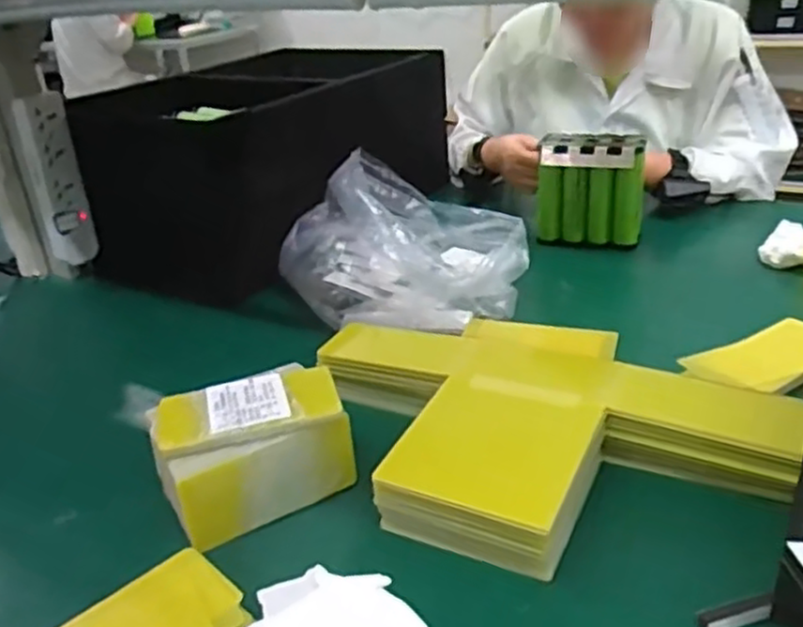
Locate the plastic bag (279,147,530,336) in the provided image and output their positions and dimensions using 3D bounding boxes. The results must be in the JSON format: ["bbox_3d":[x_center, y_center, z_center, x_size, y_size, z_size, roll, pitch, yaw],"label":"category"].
[{"bbox_3d":[-0.007,-0.100,0.916,0.273,0.118,0.318,-10,28,-9],"label":"plastic bag"}]

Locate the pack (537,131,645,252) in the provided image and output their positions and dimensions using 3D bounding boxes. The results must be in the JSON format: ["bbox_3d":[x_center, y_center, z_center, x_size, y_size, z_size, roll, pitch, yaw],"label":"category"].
[{"bbox_3d":[0.256,-0.165,0.992,0.136,0.139,0.055,9,31,25],"label":"pack"}]

